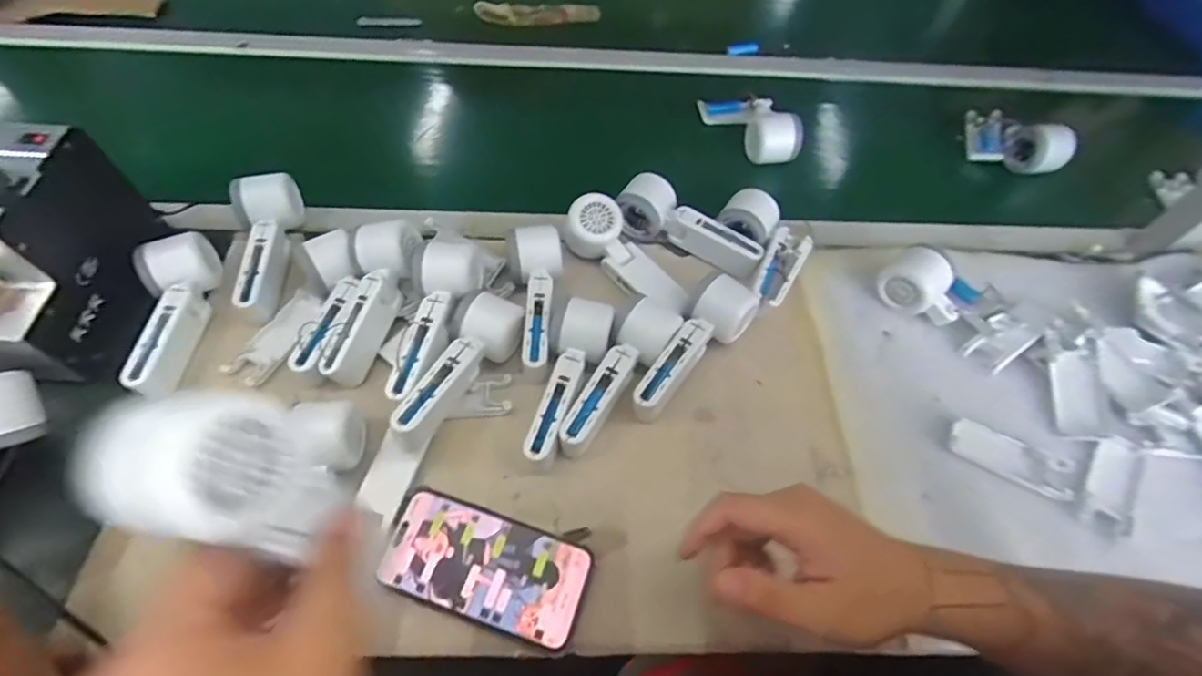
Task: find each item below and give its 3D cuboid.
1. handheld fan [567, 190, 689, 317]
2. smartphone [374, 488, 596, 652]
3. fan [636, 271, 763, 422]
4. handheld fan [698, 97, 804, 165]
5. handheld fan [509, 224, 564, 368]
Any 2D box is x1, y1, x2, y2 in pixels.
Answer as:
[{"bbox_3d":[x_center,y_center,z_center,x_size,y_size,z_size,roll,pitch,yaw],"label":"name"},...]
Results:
[{"bbox_3d":[0.031,-0.083,0.564,0.053,0.057,0.159,-39,68,-25],"label":"handheld fan"},{"bbox_3d":[-0.090,0.177,0.423,0.158,0.009,0.075,18,58,7],"label":"smartphone"},{"bbox_3d":[0.088,0.009,0.513,0.056,0.052,0.164,34,61,16],"label":"fan"},{"bbox_3d":[0.204,-0.285,0.712,0.070,0.058,0.160,-20,47,-16],"label":"handheld fan"},{"bbox_3d":[-0.060,-0.042,0.538,0.052,0.050,0.159,-7,58,-8],"label":"handheld fan"}]

